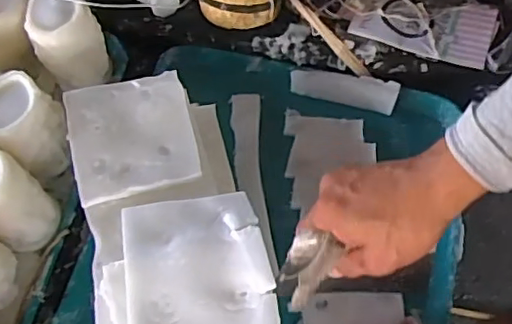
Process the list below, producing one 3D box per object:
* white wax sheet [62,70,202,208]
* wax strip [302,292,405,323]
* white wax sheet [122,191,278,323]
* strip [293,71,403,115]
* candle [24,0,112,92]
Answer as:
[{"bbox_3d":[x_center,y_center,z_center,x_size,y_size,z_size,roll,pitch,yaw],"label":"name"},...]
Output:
[{"bbox_3d":[-0.116,-0.026,0.543,0.111,0.007,0.114,-14,68,-9],"label":"white wax sheet"},{"bbox_3d":[0.088,0.138,0.527,0.088,0.004,0.039,-1,82,9],"label":"wax strip"},{"bbox_3d":[-0.044,0.119,0.462,0.115,0.016,0.199,-8,62,-5],"label":"white wax sheet"},{"bbox_3d":[0.097,-0.082,0.641,0.114,0.004,0.035,14,95,6],"label":"strip"},{"bbox_3d":[-0.196,-0.125,0.613,0.070,0.096,0.070,-23,64,-12],"label":"candle"}]

